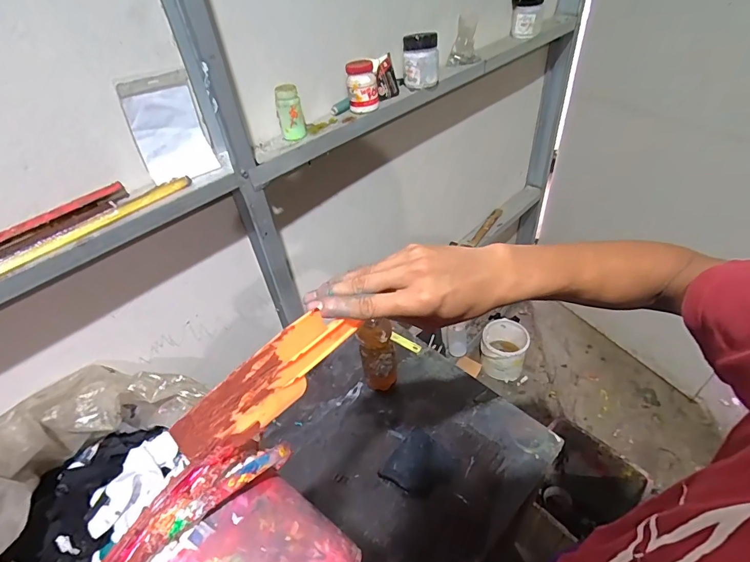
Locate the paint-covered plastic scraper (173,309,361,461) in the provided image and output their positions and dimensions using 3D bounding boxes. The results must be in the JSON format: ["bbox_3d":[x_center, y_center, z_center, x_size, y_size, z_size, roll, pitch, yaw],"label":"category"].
[{"bbox_3d":[-0.065,0.065,0.277,0.013,0.052,0.137,29,54,34],"label":"paint-covered plastic scraper"}]

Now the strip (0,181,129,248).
[{"bbox_3d":[-0.446,-0.089,0.570,0.018,0.022,0.191,30,53,34],"label":"strip"}]

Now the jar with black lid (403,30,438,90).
[{"bbox_3d":[0.100,-0.482,0.881,0.075,0.099,0.063,-1,42,8],"label":"jar with black lid"}]

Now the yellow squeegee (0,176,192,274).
[{"bbox_3d":[-0.424,-0.052,0.536,0.023,0.016,0.385,29,53,34],"label":"yellow squeegee"}]

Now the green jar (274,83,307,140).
[{"bbox_3d":[-0.154,-0.305,0.737,0.045,0.086,0.040,-14,42,-7],"label":"green jar"}]

